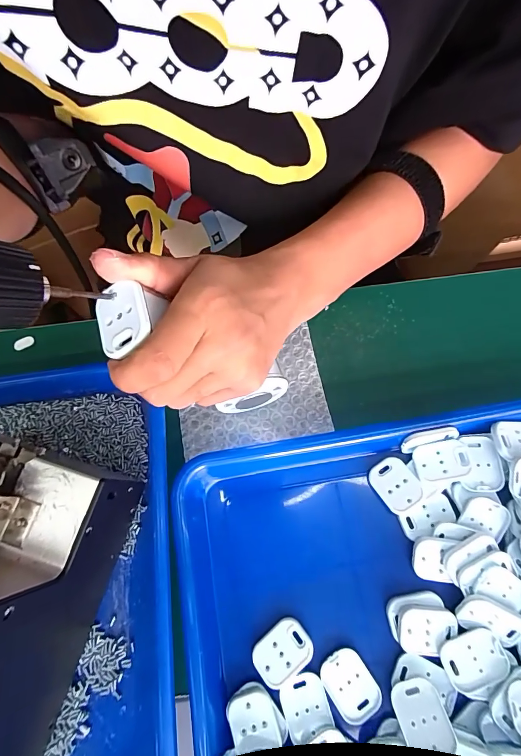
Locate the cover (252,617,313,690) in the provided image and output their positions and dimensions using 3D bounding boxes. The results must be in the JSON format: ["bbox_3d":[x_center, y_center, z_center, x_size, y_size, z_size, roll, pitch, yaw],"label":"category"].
[{"bbox_3d":[0.015,0.187,0.257,0.038,0.007,0.028,-40,73,-12],"label":"cover"}]

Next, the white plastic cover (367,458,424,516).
[{"bbox_3d":[0.102,0.080,0.285,0.030,0.004,0.039,-39,59,4],"label":"white plastic cover"}]

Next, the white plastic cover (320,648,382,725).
[{"bbox_3d":[0.060,0.205,0.251,0.029,0.004,0.039,-33,72,-10],"label":"white plastic cover"}]

